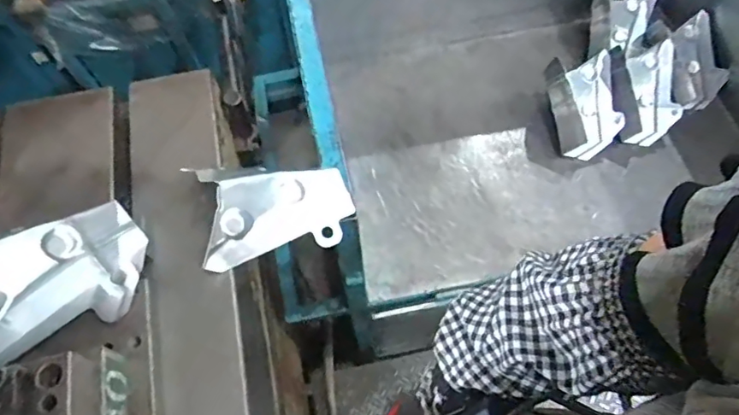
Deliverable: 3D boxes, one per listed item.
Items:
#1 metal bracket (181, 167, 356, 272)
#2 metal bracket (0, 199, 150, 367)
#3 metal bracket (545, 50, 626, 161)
[{"bbox_3d":[-0.117,-0.002,0.671,0.192,0.086,0.119,-14,63,-6],"label":"metal bracket"},{"bbox_3d":[-0.329,0.075,0.543,0.193,0.032,0.125,-18,85,-33],"label":"metal bracket"},{"bbox_3d":[0.485,-0.224,1.204,0.148,0.126,0.196,-12,63,-5],"label":"metal bracket"}]

